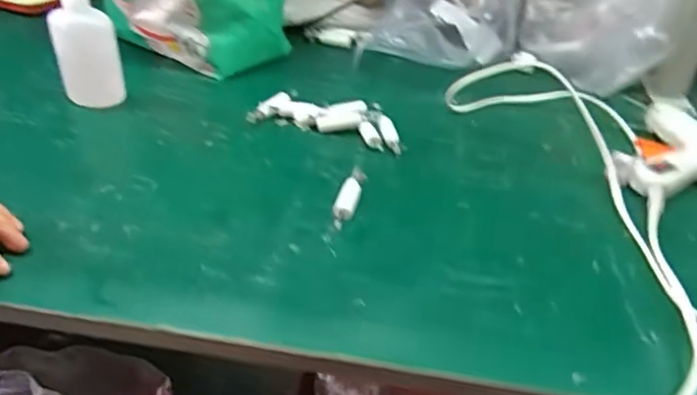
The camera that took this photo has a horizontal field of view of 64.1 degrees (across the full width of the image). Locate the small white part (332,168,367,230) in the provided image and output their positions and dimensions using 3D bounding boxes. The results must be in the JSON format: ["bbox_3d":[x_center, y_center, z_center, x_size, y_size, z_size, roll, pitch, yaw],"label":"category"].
[{"bbox_3d":[0.001,-0.001,0.441,0.014,0.014,0.070,12,37,11],"label":"small white part"}]

